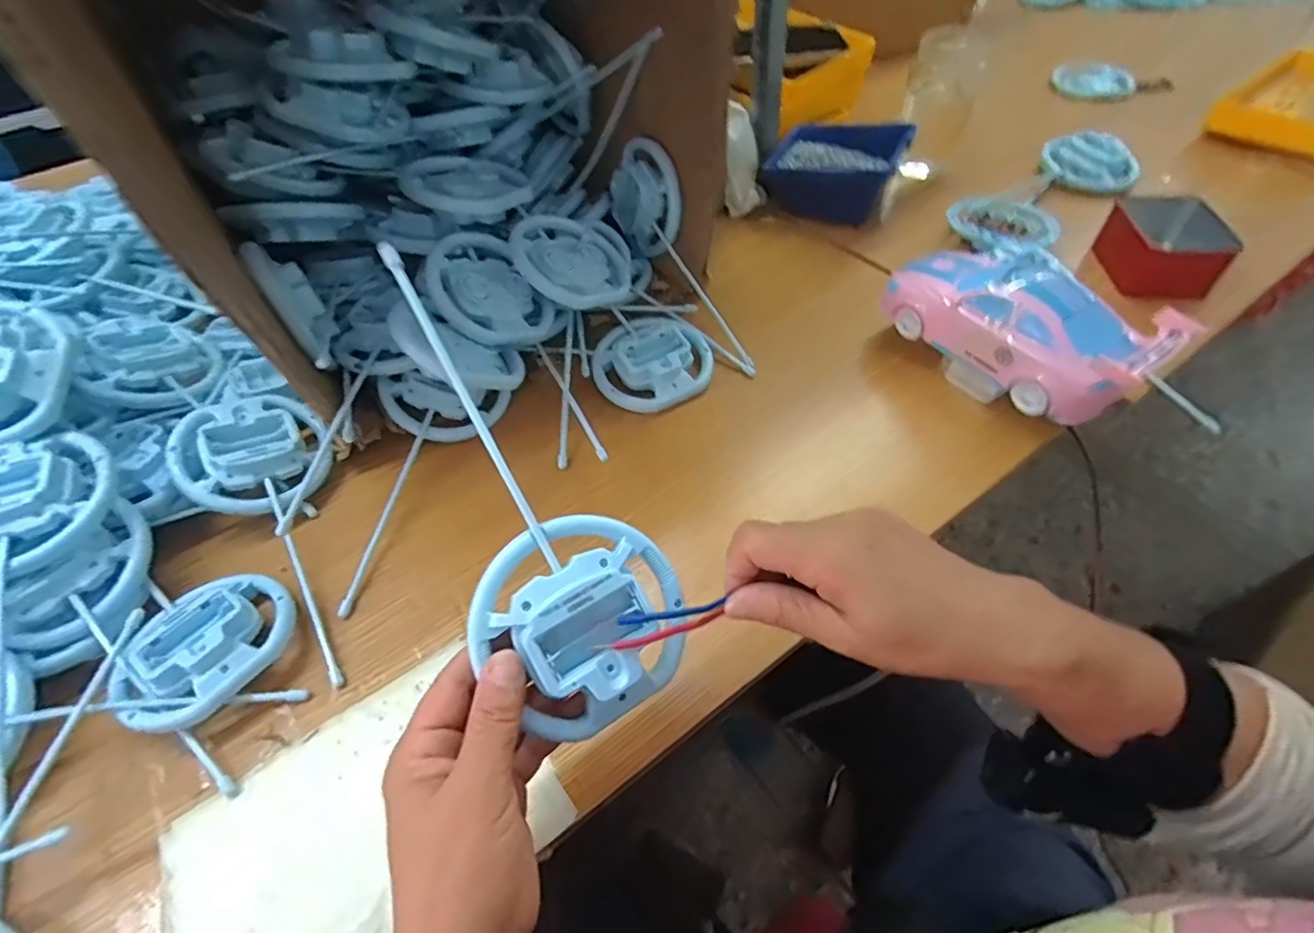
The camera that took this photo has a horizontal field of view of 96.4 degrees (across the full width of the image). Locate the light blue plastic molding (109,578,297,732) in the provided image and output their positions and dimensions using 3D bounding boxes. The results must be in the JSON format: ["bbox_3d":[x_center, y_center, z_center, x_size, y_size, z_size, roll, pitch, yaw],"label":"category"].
[{"bbox_3d":[-0.287,0.115,0.374,0.085,0.032,0.099,31,60,25],"label":"light blue plastic molding"}]

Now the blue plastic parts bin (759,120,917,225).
[{"bbox_3d":[0.199,-0.332,0.654,0.140,0.061,0.116,26,58,22],"label":"blue plastic parts bin"}]

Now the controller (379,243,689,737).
[{"bbox_3d":[-0.070,0.011,0.282,0.095,0.025,0.238,-31,89,-19],"label":"controller"}]

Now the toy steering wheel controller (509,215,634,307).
[{"bbox_3d":[-0.075,-0.175,0.508,0.101,0.026,0.096,12,52,-24],"label":"toy steering wheel controller"}]

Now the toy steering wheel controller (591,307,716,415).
[{"bbox_3d":[-0.003,-0.097,0.519,0.103,0.028,0.101,-1,53,2],"label":"toy steering wheel controller"}]

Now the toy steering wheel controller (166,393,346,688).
[{"bbox_3d":[-0.272,0.047,0.429,0.099,0.045,0.252,-28,69,-17],"label":"toy steering wheel controller"}]

